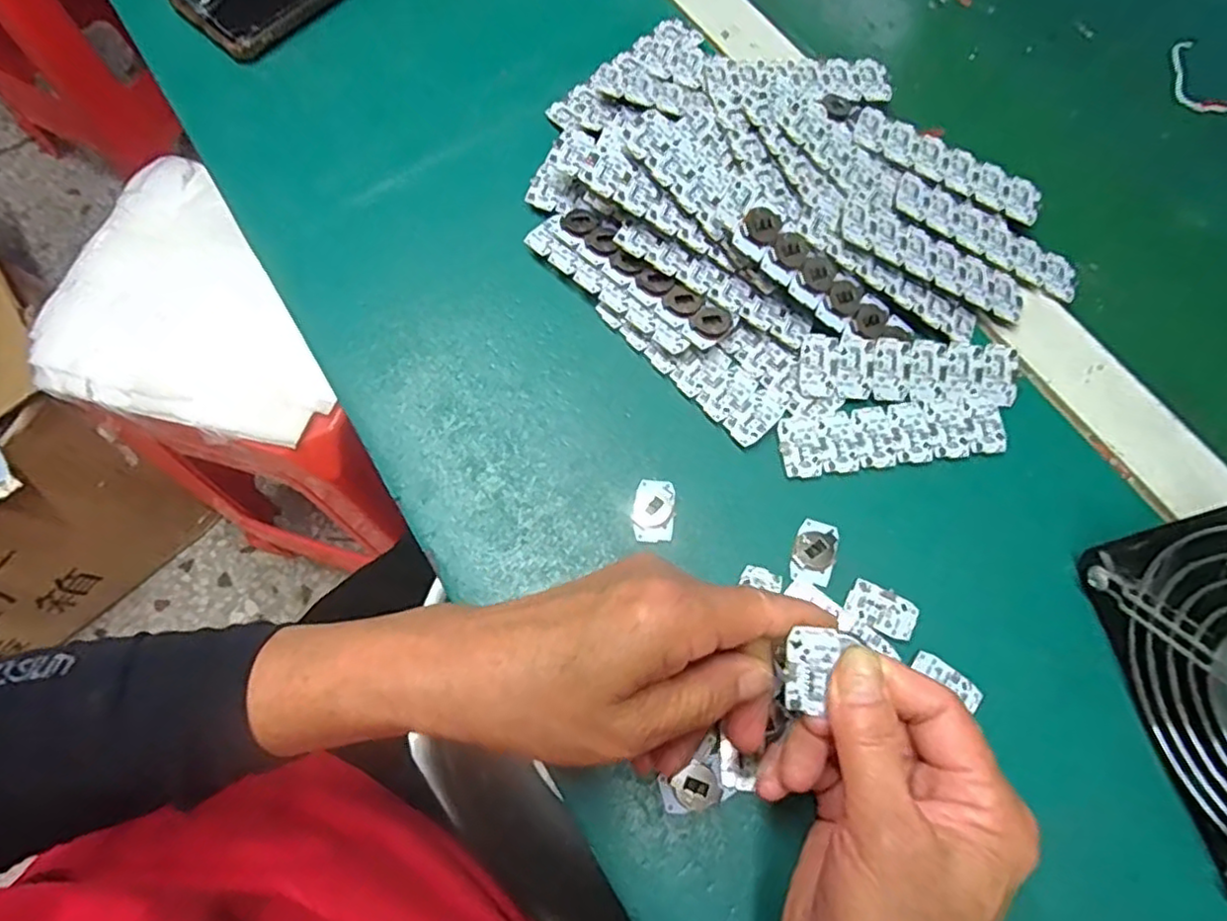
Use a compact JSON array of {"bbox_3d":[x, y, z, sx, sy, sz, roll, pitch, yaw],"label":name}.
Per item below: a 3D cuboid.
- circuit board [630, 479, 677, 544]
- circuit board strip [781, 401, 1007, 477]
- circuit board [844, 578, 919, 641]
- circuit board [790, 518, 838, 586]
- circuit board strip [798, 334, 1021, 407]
[{"bbox_3d":[0.019,0.023,0.304,0.020,0.007,0.030,7,70,2],"label":"circuit board"},{"bbox_3d":[0.134,-0.012,0.315,0.106,0.006,0.029,-7,70,-3],"label":"circuit board strip"},{"bbox_3d":[0.118,0.066,0.288,0.029,0.004,0.018,29,72,9],"label":"circuit board"},{"bbox_3d":[0.091,0.041,0.296,0.019,0.004,0.029,17,71,5],"label":"circuit board"},{"bbox_3d":[0.145,-0.044,0.319,0.106,0.004,0.030,3,89,-2],"label":"circuit board strip"}]

